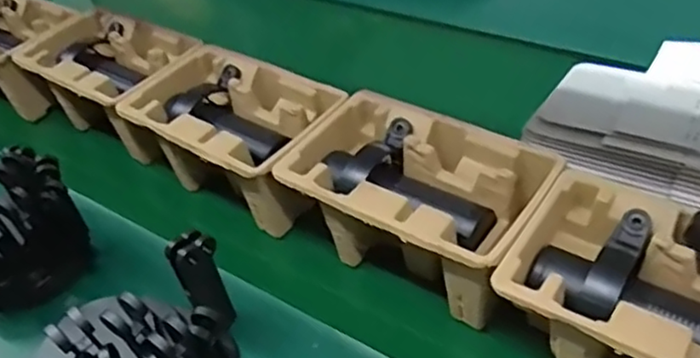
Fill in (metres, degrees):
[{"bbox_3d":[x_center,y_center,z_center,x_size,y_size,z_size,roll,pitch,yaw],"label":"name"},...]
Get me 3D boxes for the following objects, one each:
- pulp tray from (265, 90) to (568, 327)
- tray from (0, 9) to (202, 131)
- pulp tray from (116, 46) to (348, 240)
[{"bbox_3d":[0.061,0.022,0.618,0.232,0.101,0.145,25,49,29],"label":"pulp tray"},{"bbox_3d":[-0.319,-0.130,0.867,0.255,0.108,0.155,20,47,25],"label":"tray"},{"bbox_3d":[-0.119,-0.043,0.726,0.254,0.105,0.154,27,50,30],"label":"pulp tray"}]

